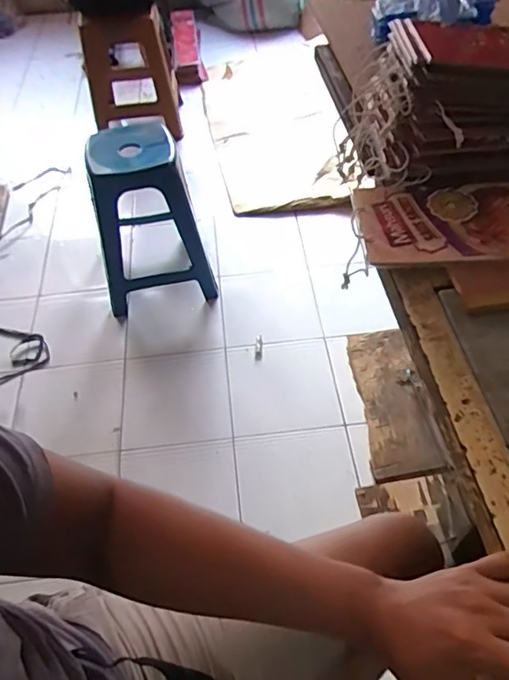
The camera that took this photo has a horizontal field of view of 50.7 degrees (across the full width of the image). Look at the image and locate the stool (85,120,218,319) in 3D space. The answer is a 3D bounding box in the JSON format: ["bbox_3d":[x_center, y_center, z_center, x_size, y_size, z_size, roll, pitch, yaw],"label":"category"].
[{"bbox_3d":[-0.327,-0.350,1.618,0.324,0.491,0.294,-15,52,-9],"label":"stool"}]

